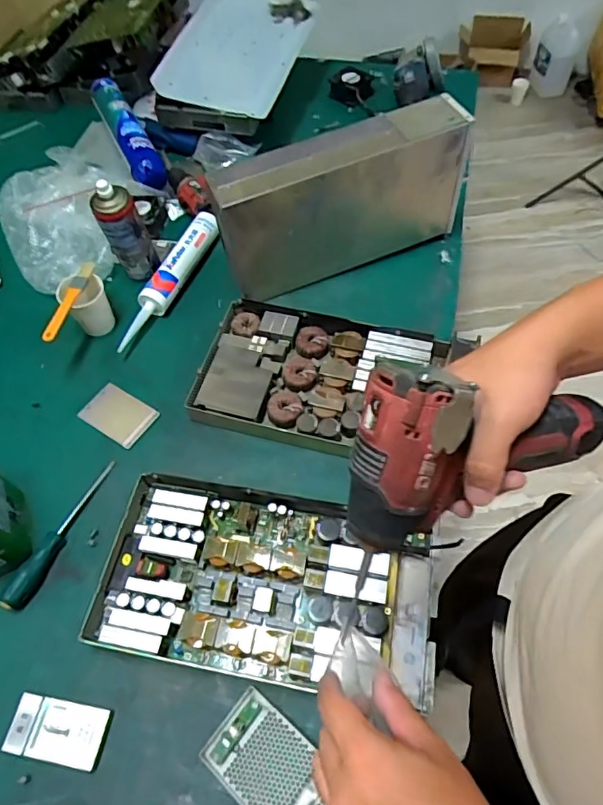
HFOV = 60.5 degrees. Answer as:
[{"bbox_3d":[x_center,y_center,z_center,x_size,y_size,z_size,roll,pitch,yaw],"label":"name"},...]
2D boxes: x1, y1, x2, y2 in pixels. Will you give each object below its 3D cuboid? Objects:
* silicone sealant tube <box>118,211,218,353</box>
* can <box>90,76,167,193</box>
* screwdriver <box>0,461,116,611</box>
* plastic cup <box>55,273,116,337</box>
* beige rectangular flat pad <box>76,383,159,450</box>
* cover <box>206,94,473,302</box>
[{"bbox_3d":[-0.225,-0.207,0.891,0.050,0.056,0.303,20,61,13],"label":"silicone sealant tube"},{"bbox_3d":[-0.344,-0.531,1.027,0.057,0.065,0.333,-25,60,-12],"label":"can"},{"bbox_3d":[-0.312,0.166,0.678,0.027,0.029,0.215,20,61,13],"label":"screwdriver"},{"bbox_3d":[-0.343,-0.154,0.836,0.068,0.094,0.064,0,58,0],"label":"plastic cup"},{"bbox_3d":[-0.276,0.017,0.779,0.111,0.008,0.070,29,63,17],"label":"beige rectangular flat pad"},{"bbox_3d":[0.066,-0.316,0.835,0.411,0.225,0.083,-21,60,-12],"label":"cover"}]

